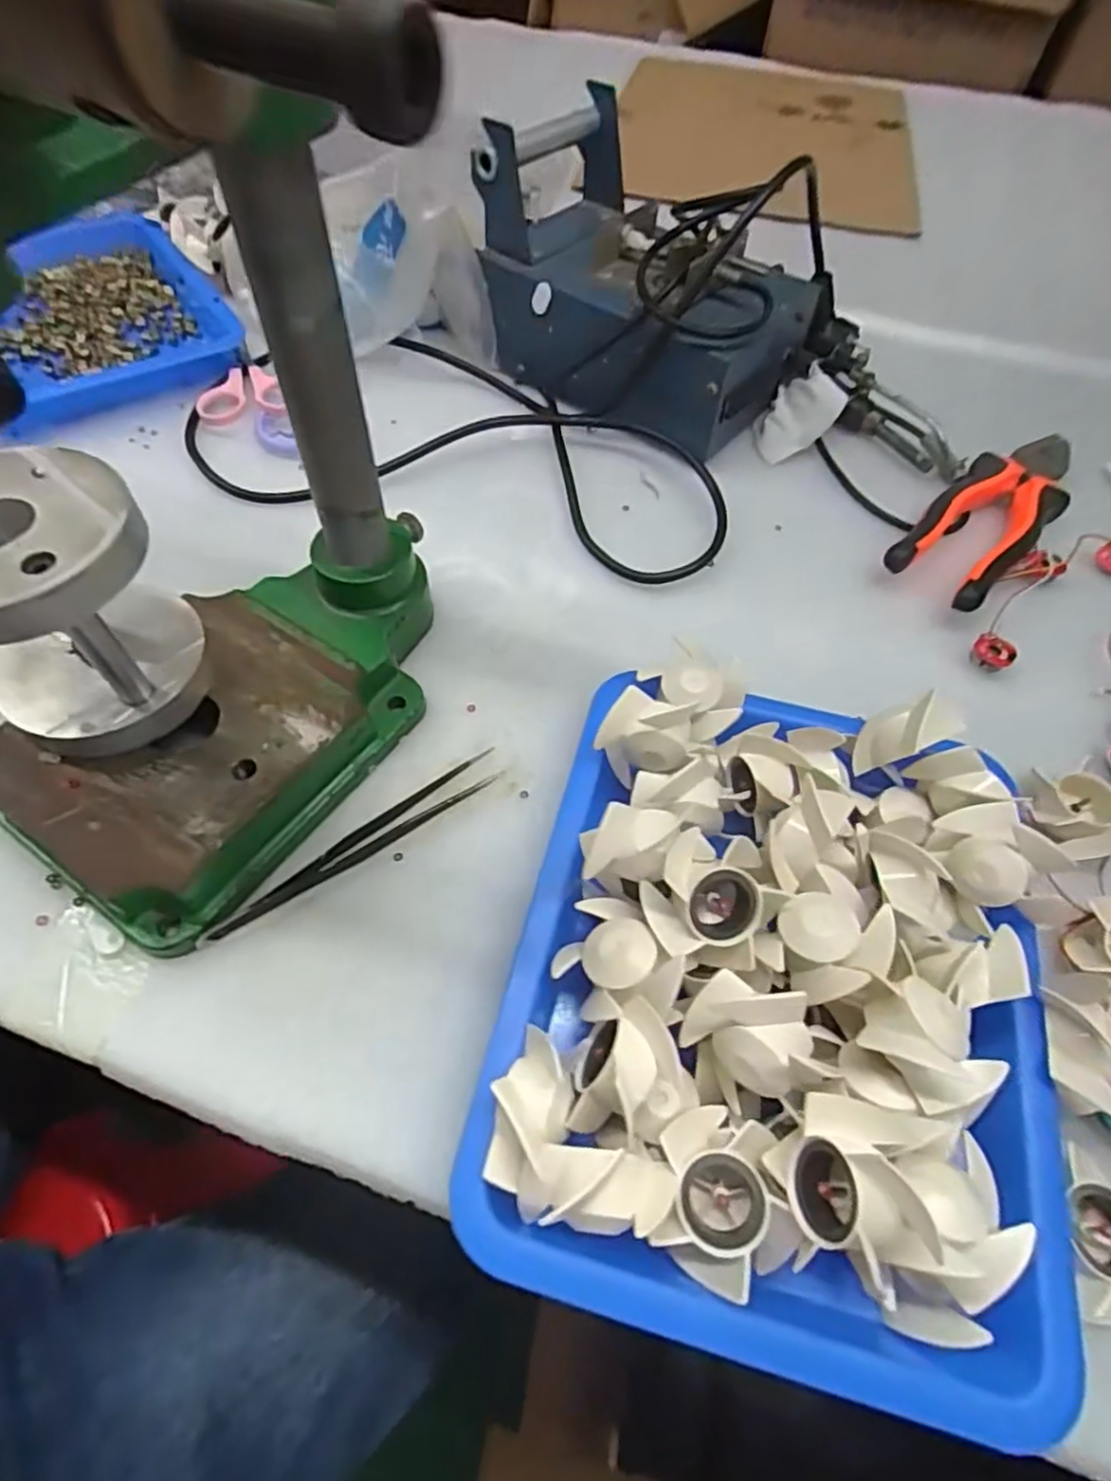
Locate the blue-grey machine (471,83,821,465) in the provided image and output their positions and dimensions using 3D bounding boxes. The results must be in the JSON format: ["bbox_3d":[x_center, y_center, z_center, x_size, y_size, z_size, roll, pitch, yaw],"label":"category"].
[{"bbox_3d":[0.050,-0.278,0.414,0.186,0.115,0.121,34,63,17],"label":"blue-grey machine"}]

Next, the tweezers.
[{"bbox_3d":[-0.077,0.042,0.278,0.125,0.004,0.015,-34,65,-21],"label":"tweezers"}]

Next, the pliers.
[{"bbox_3d":[0.248,-0.130,0.385,0.053,0.026,0.171,39,64,20],"label":"pliers"}]

